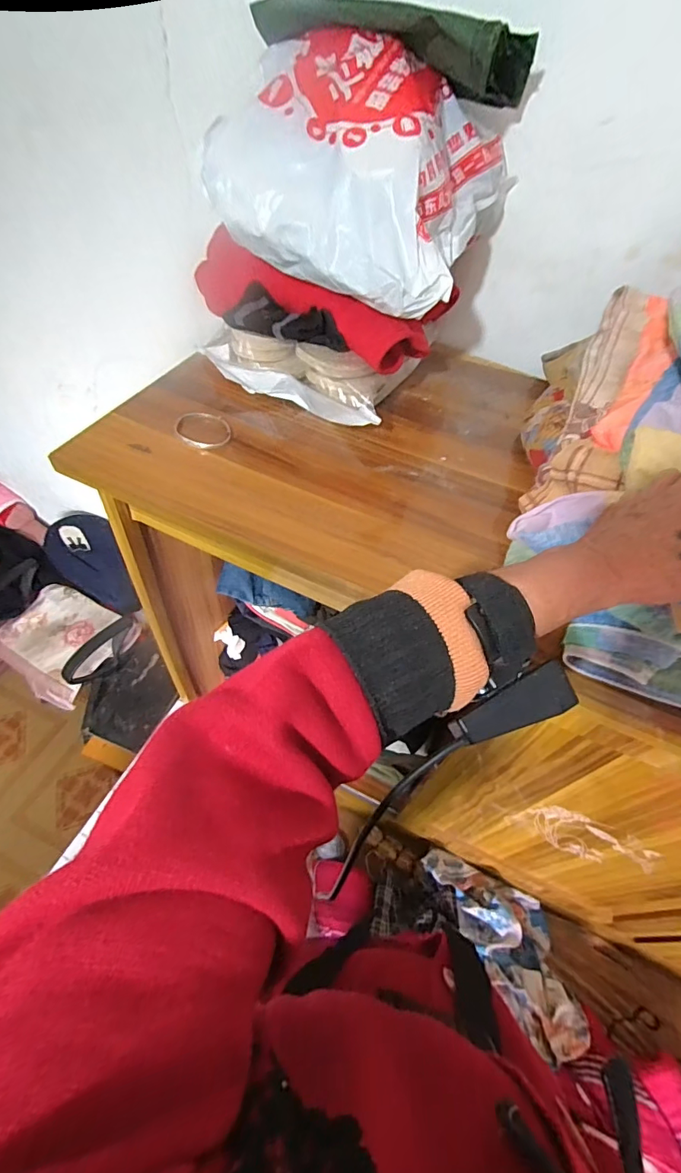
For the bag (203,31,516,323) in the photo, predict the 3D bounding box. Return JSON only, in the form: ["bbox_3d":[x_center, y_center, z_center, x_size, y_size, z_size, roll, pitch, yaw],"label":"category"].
[{"bbox_3d":[0.024,-0.502,0.550,0.306,0.171,0.285,21,54,11],"label":"bag"}]

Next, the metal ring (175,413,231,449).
[{"bbox_3d":[-0.172,-0.196,0.578,0.066,0.009,0.077,-13,54,-14],"label":"metal ring"}]

